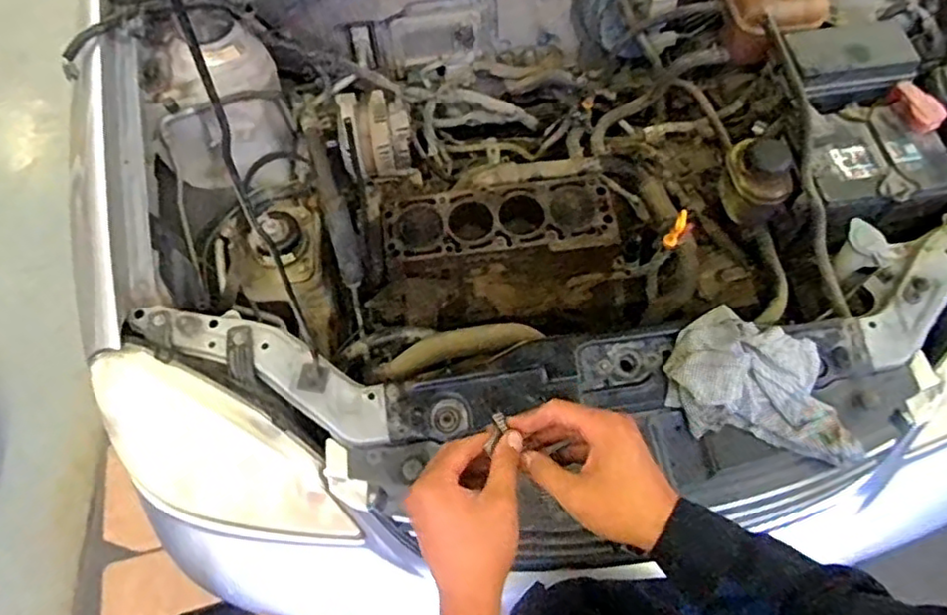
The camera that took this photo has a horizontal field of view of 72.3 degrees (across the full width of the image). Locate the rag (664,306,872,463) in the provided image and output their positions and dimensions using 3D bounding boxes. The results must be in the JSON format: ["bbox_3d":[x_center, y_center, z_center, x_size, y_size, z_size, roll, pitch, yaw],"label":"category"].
[{"bbox_3d":[0.376,0.097,0.839,0.239,0.041,0.167,11,83,-1],"label":"rag"}]

